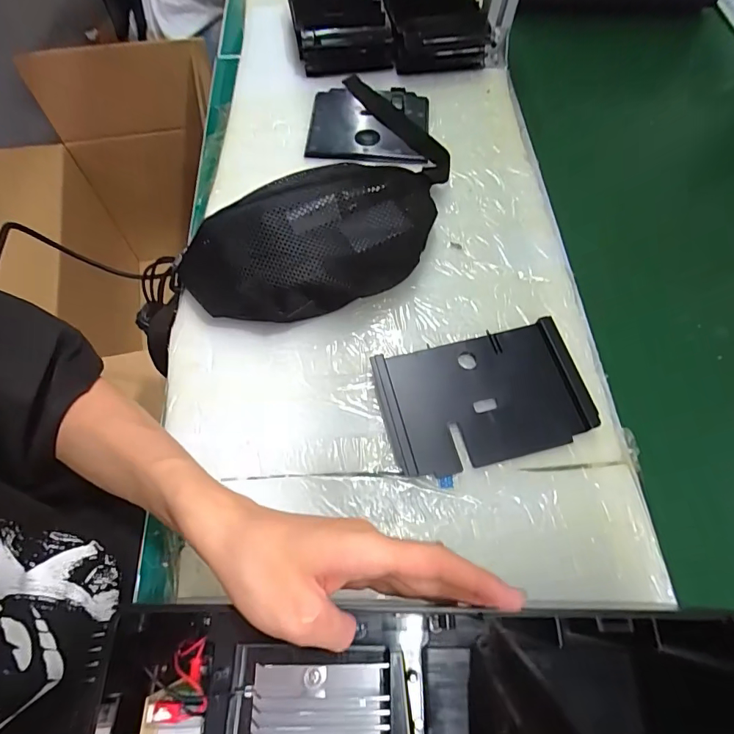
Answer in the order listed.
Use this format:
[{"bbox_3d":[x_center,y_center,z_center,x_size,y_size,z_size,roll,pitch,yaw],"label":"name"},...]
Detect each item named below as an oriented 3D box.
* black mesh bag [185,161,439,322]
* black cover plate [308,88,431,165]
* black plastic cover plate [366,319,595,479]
[{"bbox_3d":[-0.048,-0.118,0.443,0.279,0.089,0.119,-17,66,-8],"label":"black mesh bag"},{"bbox_3d":[0.002,-0.326,0.587,0.155,0.012,0.144,4,65,2],"label":"black cover plate"},{"bbox_3d":[0.111,0.028,0.418,0.187,0.013,0.120,-12,65,-6],"label":"black plastic cover plate"}]

